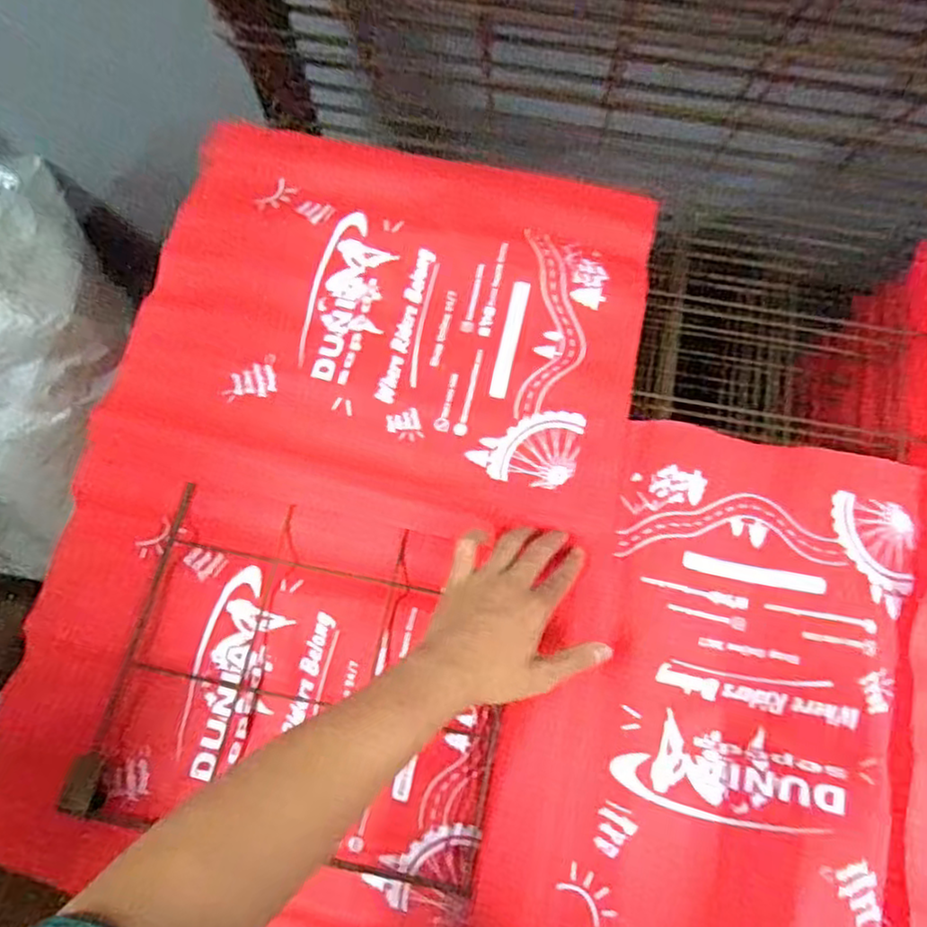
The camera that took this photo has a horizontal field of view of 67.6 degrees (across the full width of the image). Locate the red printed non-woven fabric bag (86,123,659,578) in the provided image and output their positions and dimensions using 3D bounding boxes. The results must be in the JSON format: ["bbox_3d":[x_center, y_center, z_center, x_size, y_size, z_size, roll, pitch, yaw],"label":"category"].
[{"bbox_3d":[-0.060,-0.125,0.615,0.430,0.020,0.345,14,77,2],"label":"red printed non-woven fabric bag"}]

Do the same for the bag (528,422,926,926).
[{"bbox_3d":[0.200,0.193,0.515,0.239,0.009,0.452,14,73,6],"label":"bag"}]

